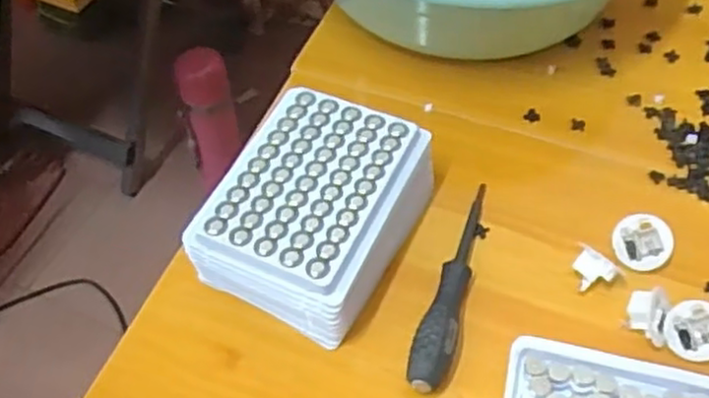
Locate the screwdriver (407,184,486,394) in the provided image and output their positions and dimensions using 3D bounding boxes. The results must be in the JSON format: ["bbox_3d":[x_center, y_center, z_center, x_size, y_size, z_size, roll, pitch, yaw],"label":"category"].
[{"bbox_3d":[0.058,0.046,0.418,0.021,0.020,0.140,16,56,12],"label":"screwdriver"}]

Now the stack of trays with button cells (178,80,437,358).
[{"bbox_3d":[-0.023,0.008,0.425,0.099,0.058,0.134,21,57,16],"label":"stack of trays with button cells"}]

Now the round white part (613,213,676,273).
[{"bbox_3d":[0.173,0.026,0.431,0.033,0.011,0.033,-2,86,24],"label":"round white part"}]

